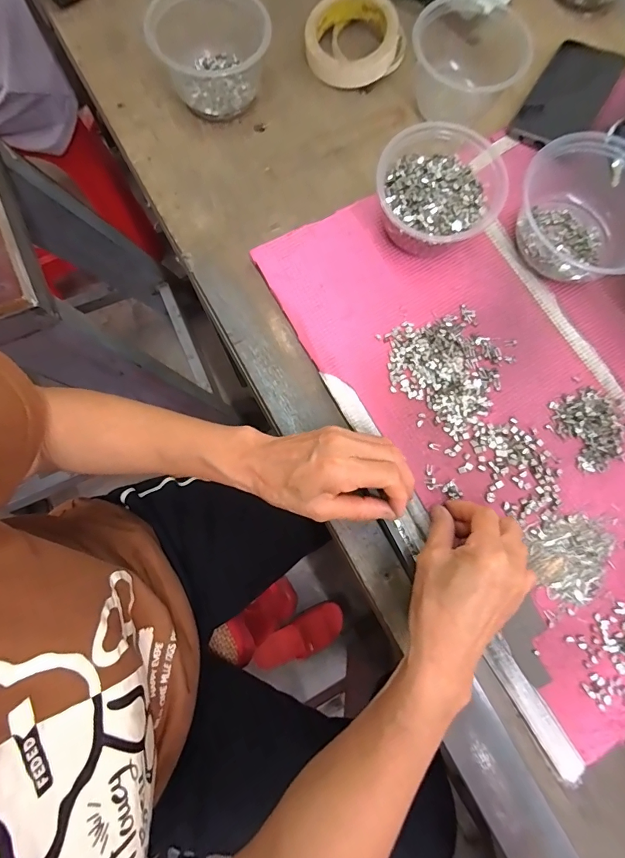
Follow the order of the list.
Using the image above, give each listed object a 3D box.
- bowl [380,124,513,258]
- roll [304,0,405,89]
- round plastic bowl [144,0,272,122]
[{"bbox_3d":[0.116,-0.220,0.383,0.108,0.058,0.118,0,79,-1],"label":"bowl"},{"bbox_3d":[0.045,-0.424,0.439,0.095,0.034,0.094,0,79,-1],"label":"roll"},{"bbox_3d":[-0.098,-0.376,0.410,0.108,0.065,0.103,0,79,-1],"label":"round plastic bowl"}]

